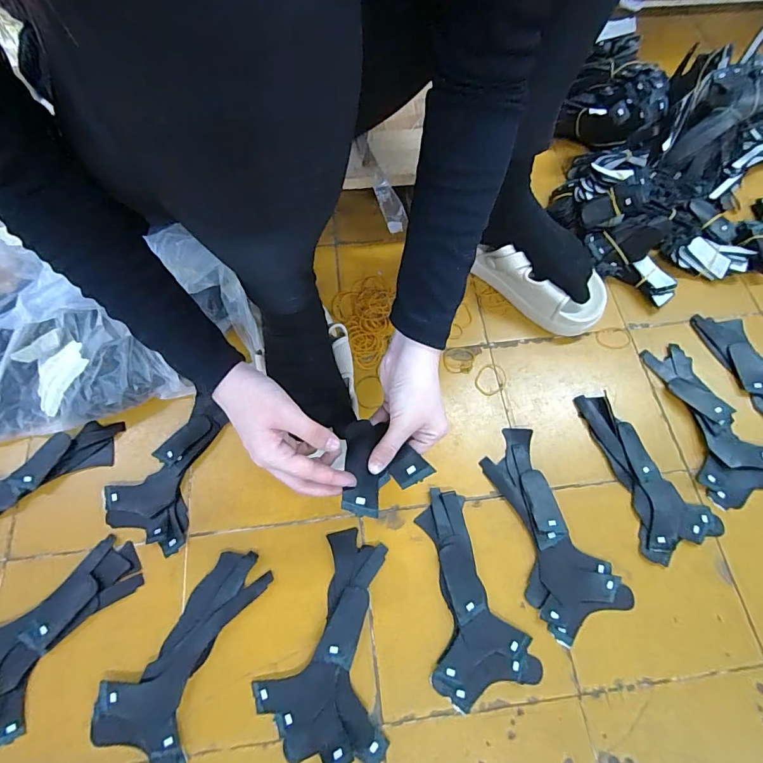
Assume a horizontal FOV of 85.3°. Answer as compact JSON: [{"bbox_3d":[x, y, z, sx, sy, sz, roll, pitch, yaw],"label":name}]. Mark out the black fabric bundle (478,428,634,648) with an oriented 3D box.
[{"bbox_3d":[0.183,0.166,0.477,0.095,0.013,0.217,-23,71,-9],"label":"black fabric bundle"}]

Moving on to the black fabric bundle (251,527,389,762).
[{"bbox_3d":[-0.061,0.266,0.429,0.125,0.021,0.205,0,69,0],"label":"black fabric bundle"}]

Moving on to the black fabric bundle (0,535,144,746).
[{"bbox_3d":[-0.346,0.265,0.437,0.198,0.015,0.104,-41,74,-14],"label":"black fabric bundle"}]

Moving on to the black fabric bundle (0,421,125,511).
[{"bbox_3d":[-0.417,0.115,0.497,0.207,0.019,0.098,-31,72,-11],"label":"black fabric bundle"}]

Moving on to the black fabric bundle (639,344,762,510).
[{"bbox_3d":[0.418,0.046,0.528,0.102,0.025,0.208,-15,70,-6],"label":"black fabric bundle"}]

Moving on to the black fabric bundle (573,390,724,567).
[{"bbox_3d":[0.306,0.105,0.503,0.094,0.013,0.198,-24,71,-9],"label":"black fabric bundle"}]

